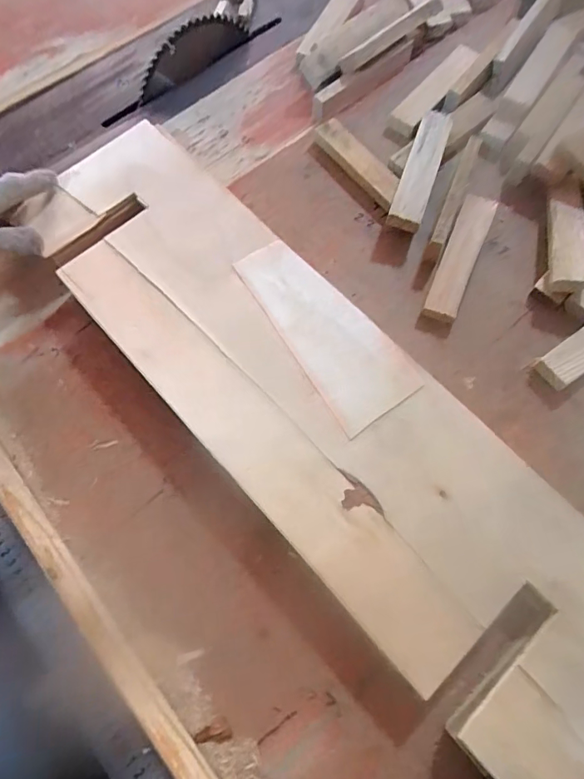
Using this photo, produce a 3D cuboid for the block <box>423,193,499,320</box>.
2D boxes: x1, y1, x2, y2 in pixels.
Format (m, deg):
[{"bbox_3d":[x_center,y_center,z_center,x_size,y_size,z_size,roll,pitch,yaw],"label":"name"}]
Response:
[{"bbox_3d":[0.183,-0.145,0.517,0.036,0.030,0.154,22,73,10],"label":"block"}]

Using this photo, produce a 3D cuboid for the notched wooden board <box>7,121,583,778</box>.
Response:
[{"bbox_3d":[0.000,-0.002,0.451,0.194,0.019,0.713,-41,74,-11],"label":"notched wooden board"}]

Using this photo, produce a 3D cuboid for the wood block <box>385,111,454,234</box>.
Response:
[{"bbox_3d":[0.147,-0.253,0.535,0.036,0.016,0.159,18,72,9],"label":"wood block"}]

